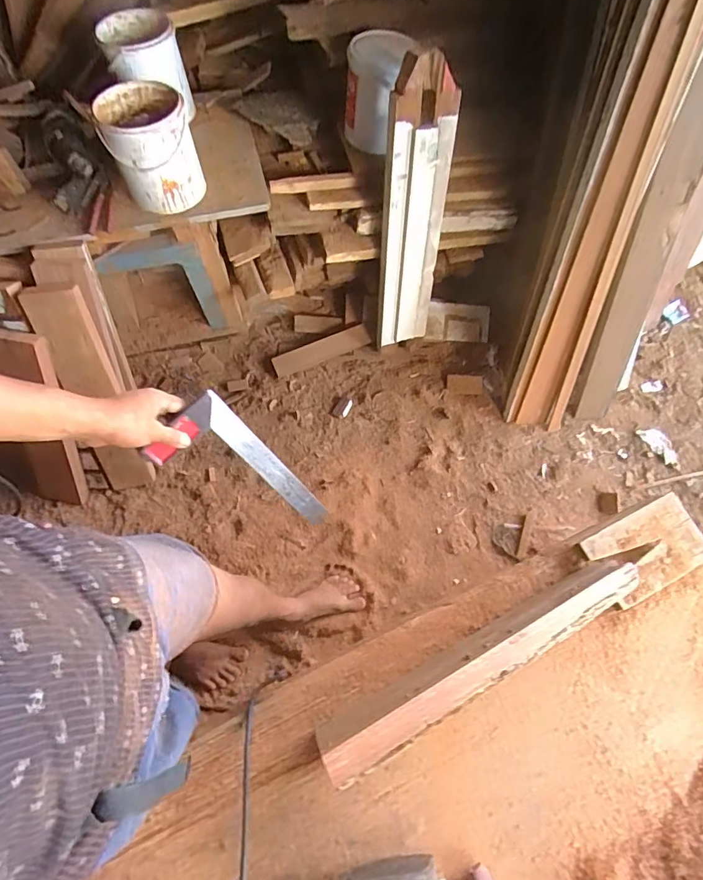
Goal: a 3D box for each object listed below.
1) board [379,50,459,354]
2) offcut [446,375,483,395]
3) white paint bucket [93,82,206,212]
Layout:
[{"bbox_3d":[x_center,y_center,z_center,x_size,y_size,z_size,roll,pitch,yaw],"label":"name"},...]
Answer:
[{"bbox_3d":[0.153,-0.531,1.232,0.150,0.734,0.052,4,57,3],"label":"board"},{"bbox_3d":[0.364,-0.179,1.551,0.110,0.018,0.064,4,82,13],"label":"offcut"},{"bbox_3d":[-0.428,-0.628,1.033,0.172,0.179,0.170,1,70,-2],"label":"white paint bucket"}]

